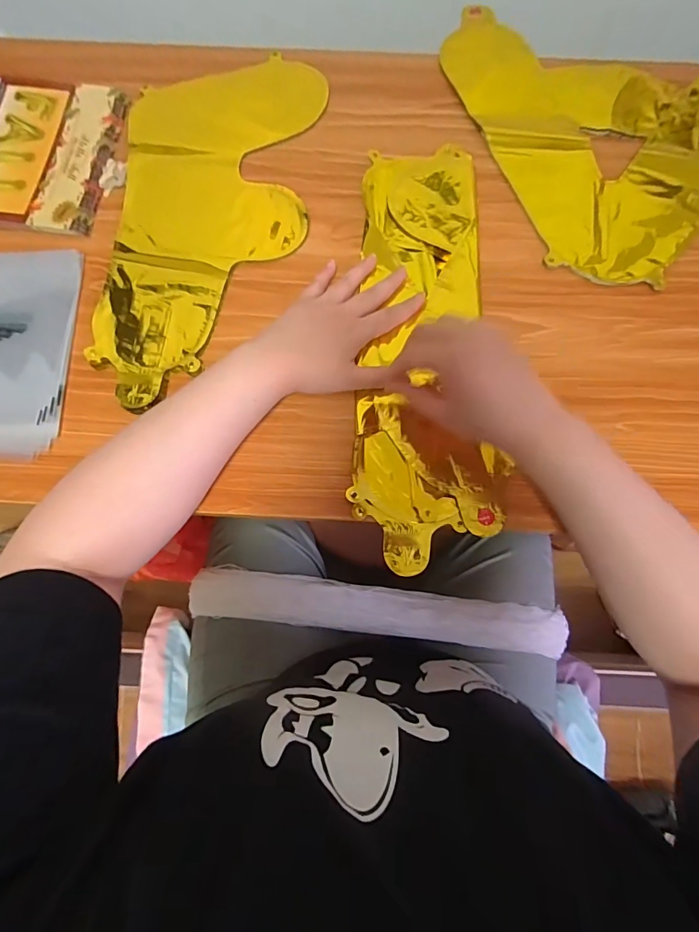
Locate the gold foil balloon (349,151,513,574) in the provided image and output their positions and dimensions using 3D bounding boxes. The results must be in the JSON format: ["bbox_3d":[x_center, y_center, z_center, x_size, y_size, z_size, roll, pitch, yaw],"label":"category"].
[{"bbox_3d":[0.077,-0.121,0.416,0.133,0.015,0.425,4,78,1],"label":"gold foil balloon"}]

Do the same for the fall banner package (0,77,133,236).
[{"bbox_3d":[-0.336,-0.338,0.465,0.174,0.012,0.186,6,77,2],"label":"fall banner package"}]

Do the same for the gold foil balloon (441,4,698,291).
[{"bbox_3d":[0.309,-0.393,0.483,0.325,0.017,0.374,-22,78,-5],"label":"gold foil balloon"}]

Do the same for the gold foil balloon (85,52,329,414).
[{"bbox_3d":[-0.143,-0.259,0.446,0.197,0.011,0.403,2,77,1],"label":"gold foil balloon"}]

